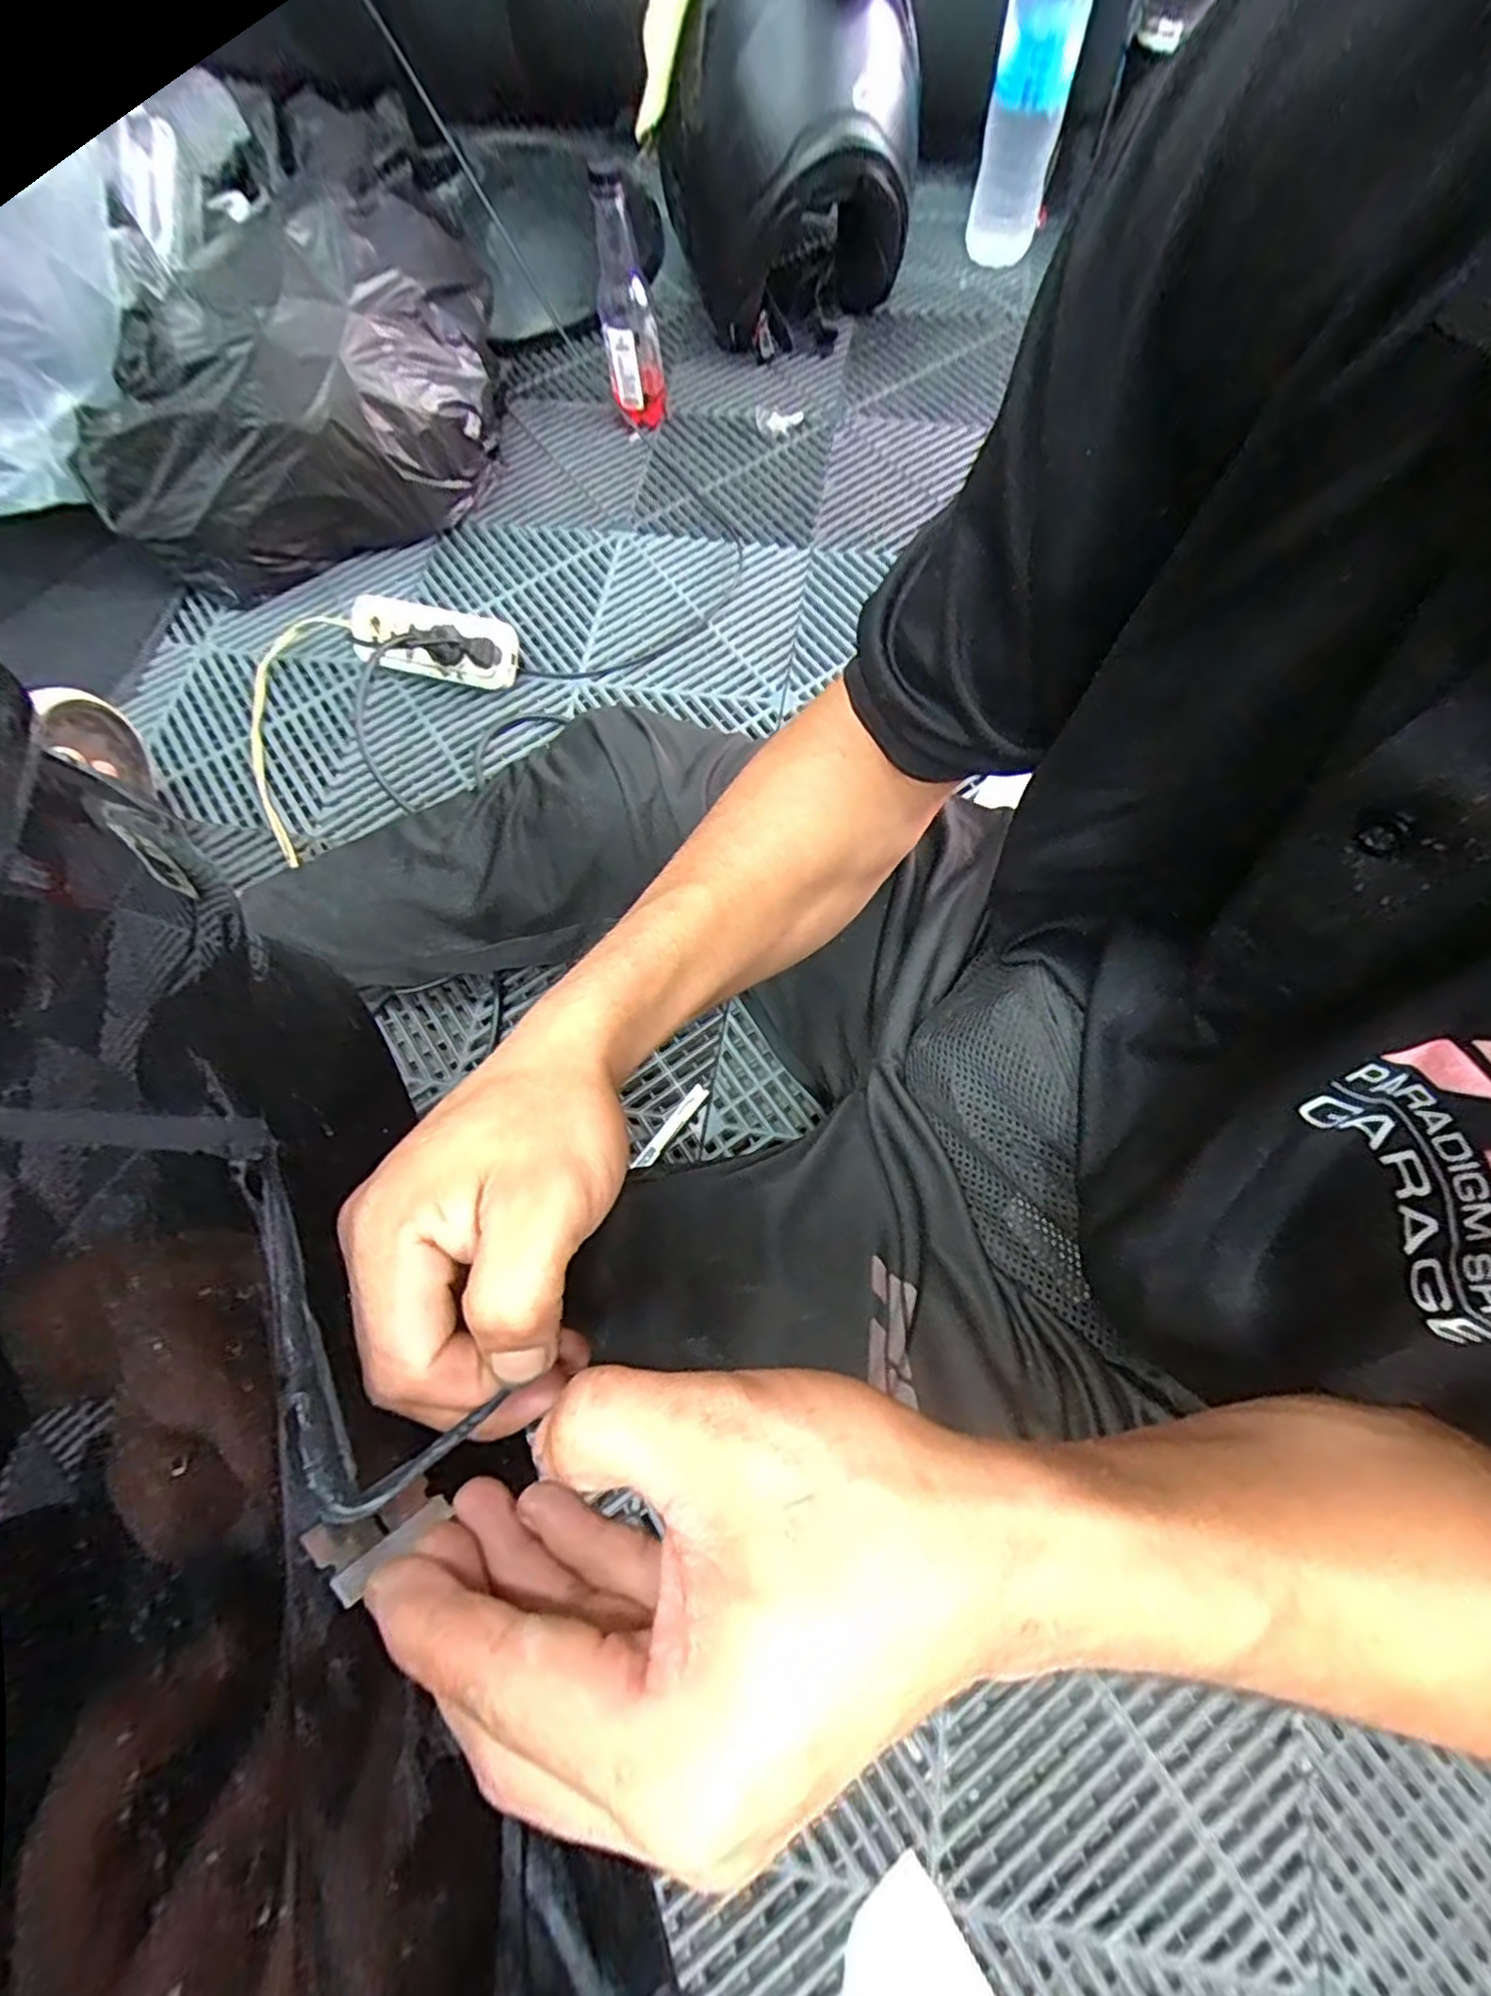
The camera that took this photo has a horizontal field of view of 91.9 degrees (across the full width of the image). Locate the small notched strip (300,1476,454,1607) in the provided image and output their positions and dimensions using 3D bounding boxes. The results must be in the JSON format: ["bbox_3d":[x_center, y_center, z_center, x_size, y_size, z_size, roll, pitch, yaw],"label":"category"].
[{"bbox_3d":[-0.092,0.135,0.187,0.019,0.038,0.010,33,88,17],"label":"small notched strip"}]

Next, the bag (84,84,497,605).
[{"bbox_3d":[-0.429,-0.557,0.674,0.392,0.214,0.213,-18,71,-4],"label":"bag"}]

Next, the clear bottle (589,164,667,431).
[{"bbox_3d":[-0.117,-0.683,0.713,0.057,0.186,0.053,-9,71,-1],"label":"clear bottle"}]

